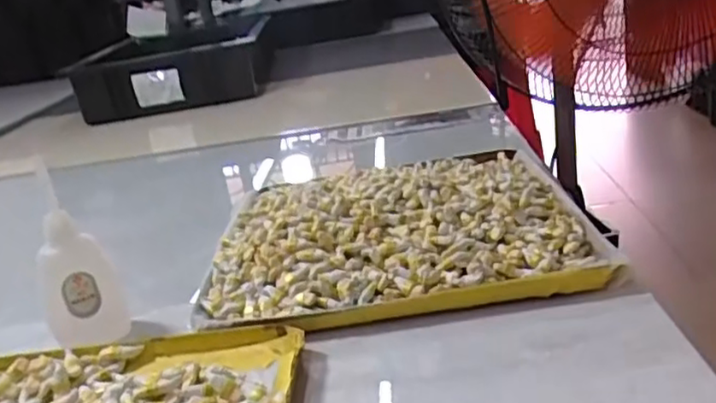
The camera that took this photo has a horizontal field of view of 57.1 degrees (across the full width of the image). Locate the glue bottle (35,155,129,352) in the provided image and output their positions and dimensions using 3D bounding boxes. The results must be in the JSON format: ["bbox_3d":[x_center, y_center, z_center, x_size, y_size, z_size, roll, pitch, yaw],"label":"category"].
[{"bbox_3d":[-0.160,0.028,0.370,0.039,0.094,0.025,-22,23,-31],"label":"glue bottle"}]

